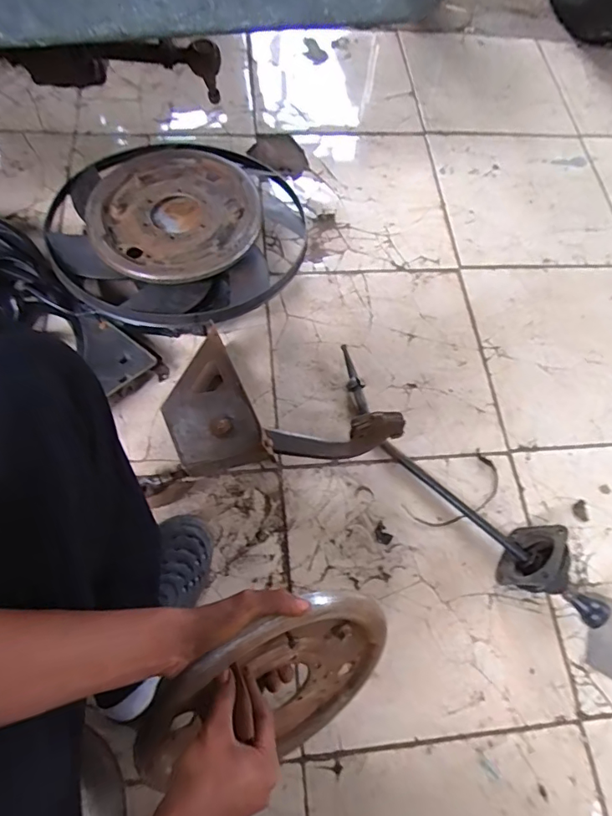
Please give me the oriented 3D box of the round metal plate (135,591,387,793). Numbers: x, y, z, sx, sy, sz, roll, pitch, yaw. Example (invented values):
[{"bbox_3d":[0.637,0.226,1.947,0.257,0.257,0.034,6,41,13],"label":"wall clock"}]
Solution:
[{"bbox_3d":[-0.035,0.324,0.554,0.282,0.289,0.019,-24,42,-19],"label":"round metal plate"}]

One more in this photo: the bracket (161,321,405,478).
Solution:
[{"bbox_3d":[-0.041,-0.018,0.815,0.365,0.110,0.226,-3,66,-6],"label":"bracket"}]

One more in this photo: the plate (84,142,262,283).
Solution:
[{"bbox_3d":[-0.226,-0.347,0.869,0.290,0.042,0.280,2,66,-4],"label":"plate"}]

